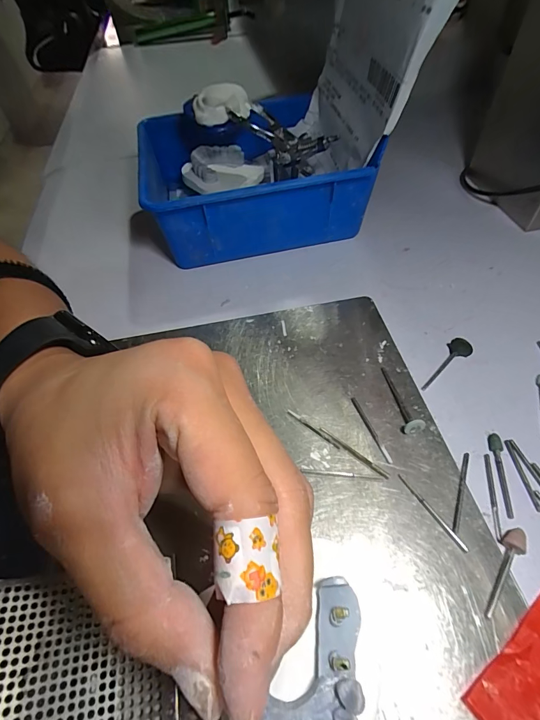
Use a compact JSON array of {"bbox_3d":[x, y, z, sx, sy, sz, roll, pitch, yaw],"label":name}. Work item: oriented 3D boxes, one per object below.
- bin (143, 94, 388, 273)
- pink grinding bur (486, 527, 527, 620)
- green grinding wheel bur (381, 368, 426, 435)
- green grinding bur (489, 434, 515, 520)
[{"bbox_3d":[-0.017,-0.162,0.314,0.168,0.084,0.151,-12,54,-3],"label":"bin"},{"bbox_3d":[0.104,0.093,0.164,0.009,0.007,0.040,35,63,25],"label":"pink grinding bur"},{"bbox_3d":[0.078,0.021,0.217,0.010,0.011,0.046,-8,53,-3],"label":"green grinding wheel bur"},{"bbox_3d":[0.120,0.058,0.190,0.006,0.004,0.042,4,54,6],"label":"green grinding bur"}]

